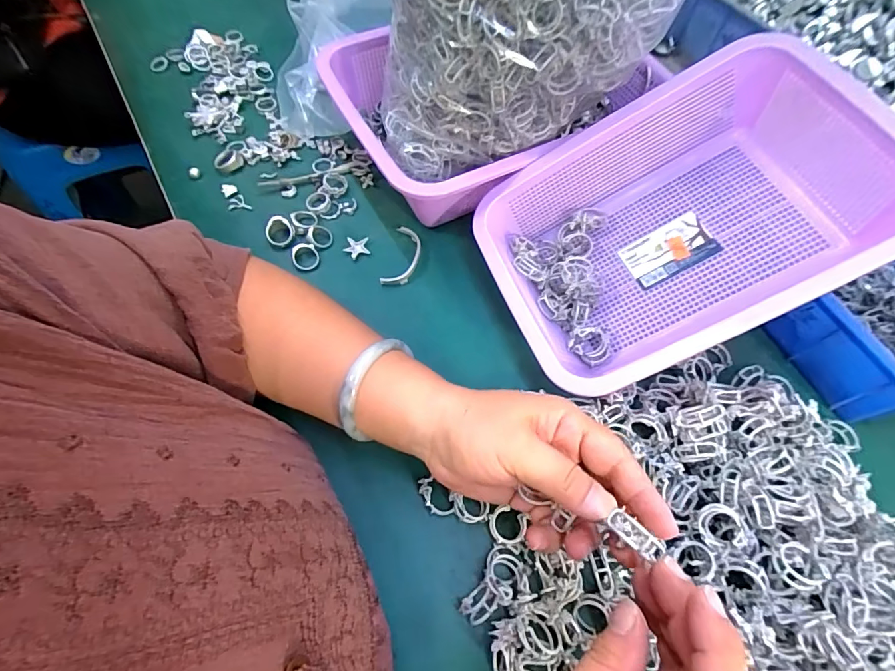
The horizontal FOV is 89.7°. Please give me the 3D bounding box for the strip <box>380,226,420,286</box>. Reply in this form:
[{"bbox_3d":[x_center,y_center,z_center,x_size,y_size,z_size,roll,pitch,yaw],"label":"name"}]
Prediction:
[{"bbox_3d":[-0.041,-0.073,0.416,0.026,0.009,0.064,12,64,5],"label":"strip"}]

